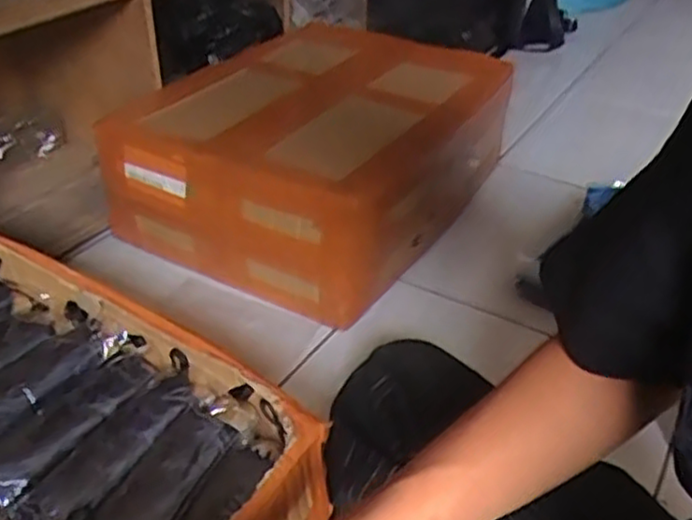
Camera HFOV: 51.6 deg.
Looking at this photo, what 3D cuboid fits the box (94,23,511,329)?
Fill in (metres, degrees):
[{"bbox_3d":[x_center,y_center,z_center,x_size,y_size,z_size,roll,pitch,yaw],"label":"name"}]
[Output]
[{"bbox_3d":[-0.040,-0.179,1.096,0.433,0.175,0.540,18,38,23],"label":"box"}]

